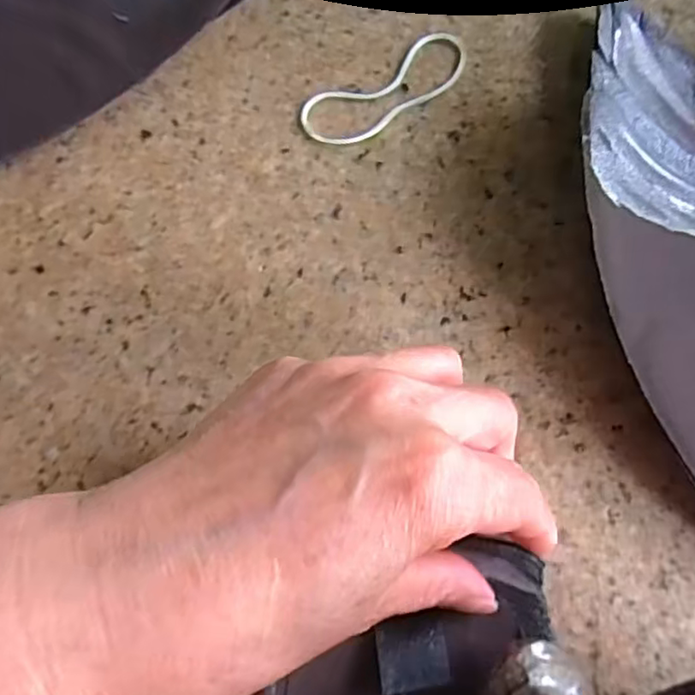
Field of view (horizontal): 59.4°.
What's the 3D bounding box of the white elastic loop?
[{"bbox_3d":[0.014,-0.093,0.221,0.066,0.004,0.024,-30,84,-5],"label":"white elastic loop"}]

